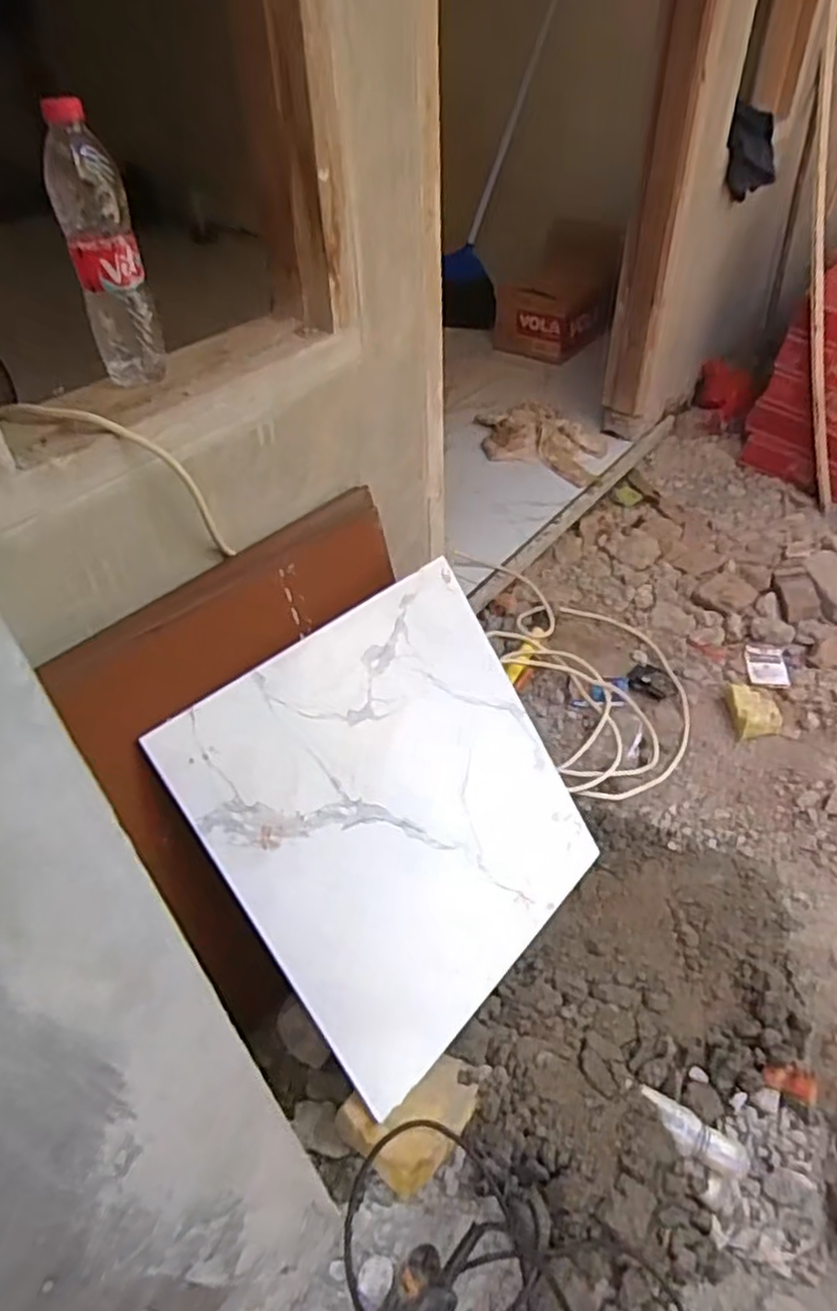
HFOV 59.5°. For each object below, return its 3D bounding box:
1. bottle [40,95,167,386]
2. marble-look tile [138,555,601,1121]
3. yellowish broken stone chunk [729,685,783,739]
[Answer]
[{"bbox_3d":[-0.287,-0.368,0.671,0.059,0.220,0.067,-19,46,-17],"label":"bottle"},{"bbox_3d":[-0.005,0.186,0.912,0.480,0.490,0.014,-36,13,-37],"label":"marble-look tile"},{"bbox_3d":[0.591,0.097,1.280,0.073,0.034,0.095,-2,43,1],"label":"yellowish broken stone chunk"}]

